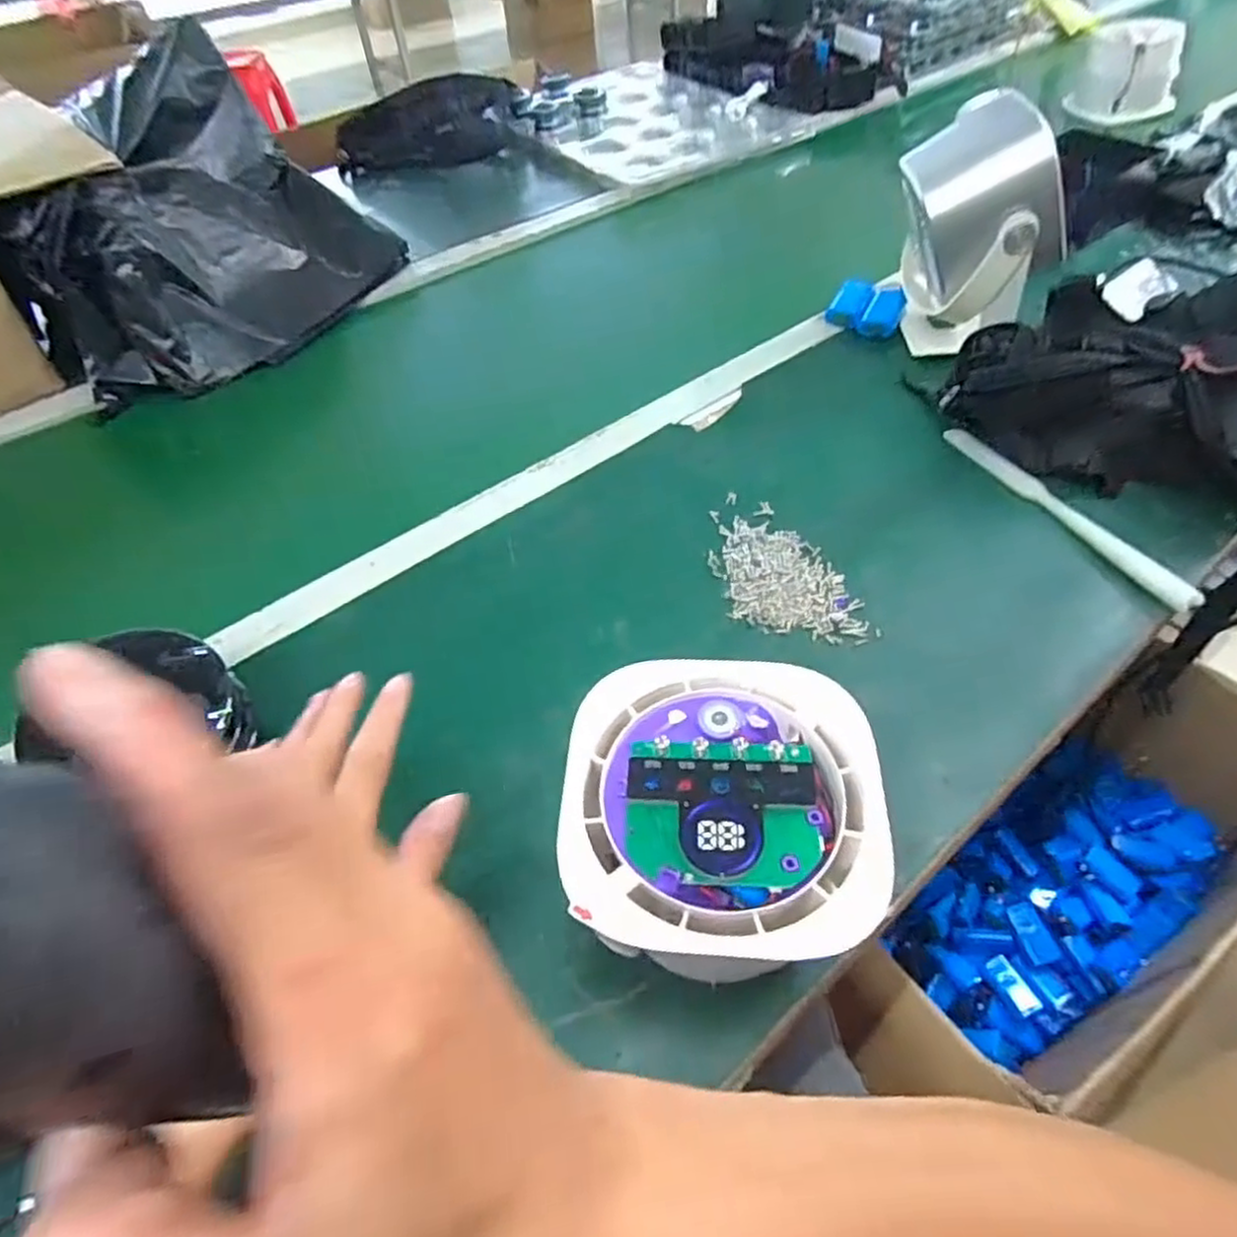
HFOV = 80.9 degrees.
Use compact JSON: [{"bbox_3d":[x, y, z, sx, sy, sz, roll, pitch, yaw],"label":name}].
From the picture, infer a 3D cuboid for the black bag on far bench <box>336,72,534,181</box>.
[{"bbox_3d":[-0.314,-0.828,1.213,0.317,0.104,0.068,-15,50,-8],"label":"black bag on far bench"}]

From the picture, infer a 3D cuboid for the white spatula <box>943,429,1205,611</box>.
[{"bbox_3d":[0.345,-0.088,0.568,0.018,0.017,0.238,-20,51,-12],"label":"white spatula"}]

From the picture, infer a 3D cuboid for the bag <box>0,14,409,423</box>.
[{"bbox_3d":[-0.477,-0.440,0.807,0.256,0.226,0.384,23,55,23],"label":"bag"}]

